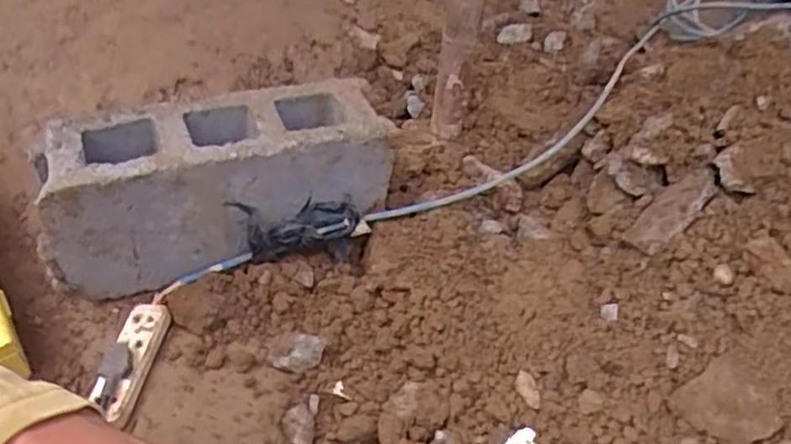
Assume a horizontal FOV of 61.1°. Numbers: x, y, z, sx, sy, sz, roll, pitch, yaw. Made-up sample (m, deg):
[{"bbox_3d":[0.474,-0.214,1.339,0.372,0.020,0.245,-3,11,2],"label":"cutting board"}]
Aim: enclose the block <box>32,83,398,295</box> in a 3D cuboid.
[{"bbox_3d":[-0.208,-0.040,0.810,0.387,0.191,0.113,-12,44,-20],"label":"block"}]

